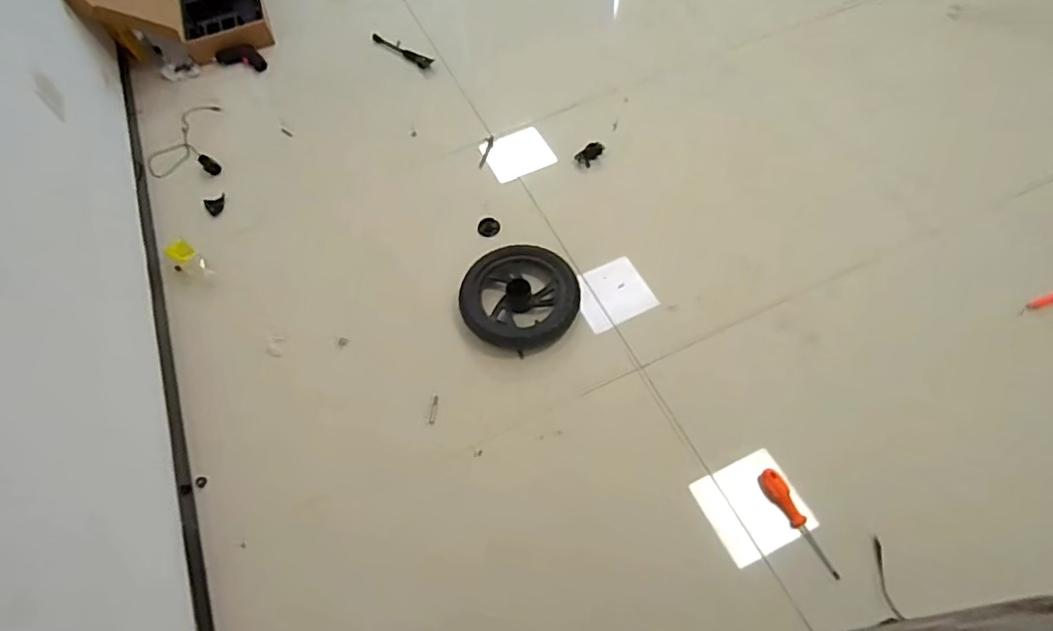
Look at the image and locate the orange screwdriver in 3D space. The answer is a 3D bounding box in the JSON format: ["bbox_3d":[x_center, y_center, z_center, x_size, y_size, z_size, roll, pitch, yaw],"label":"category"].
[{"bbox_3d":[0.490,0.371,1.046,0.036,0.032,0.202,-27,60,-11],"label":"orange screwdriver"}]

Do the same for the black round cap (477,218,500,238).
[{"bbox_3d":[-0.093,-0.220,1.442,0.055,0.007,0.053,-2,58,4],"label":"black round cap"}]

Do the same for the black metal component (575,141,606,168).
[{"bbox_3d":[0.170,-0.428,1.541,0.047,0.016,0.088,35,67,23],"label":"black metal component"}]

